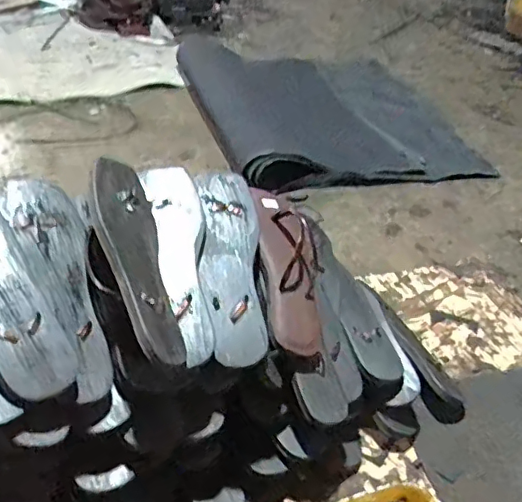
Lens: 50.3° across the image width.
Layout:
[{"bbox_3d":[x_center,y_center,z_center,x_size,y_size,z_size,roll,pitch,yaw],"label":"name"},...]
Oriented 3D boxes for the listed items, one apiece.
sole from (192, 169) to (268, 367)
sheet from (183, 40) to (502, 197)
[{"bbox_3d":[-0.036,0.009,0.671,0.078,0.015,0.263,7,55,-22],"label":"sole"},{"bbox_3d":[0.198,-0.398,1.509,0.689,0.110,0.717,-8,42,-18],"label":"sheet"}]

